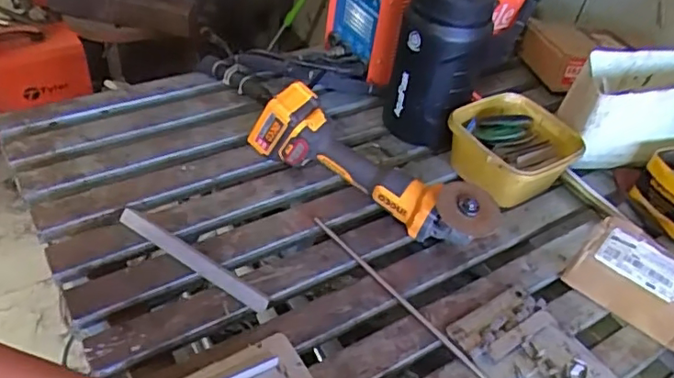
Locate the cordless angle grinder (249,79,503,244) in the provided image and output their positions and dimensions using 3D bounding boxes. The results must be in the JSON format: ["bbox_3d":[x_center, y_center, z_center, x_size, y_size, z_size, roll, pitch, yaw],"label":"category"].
[{"bbox_3d":[0.049,-0.032,0.821,0.372,0.126,0.112,22,44,13],"label":"cordless angle grinder"}]

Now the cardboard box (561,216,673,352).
[{"bbox_3d":[0.396,0.121,0.755,0.165,0.075,0.098,32,48,23],"label":"cardboard box"}]

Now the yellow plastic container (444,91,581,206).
[{"bbox_3d":[0.265,-0.055,0.895,0.174,0.094,0.160,-15,48,-25],"label":"yellow plastic container"}]

